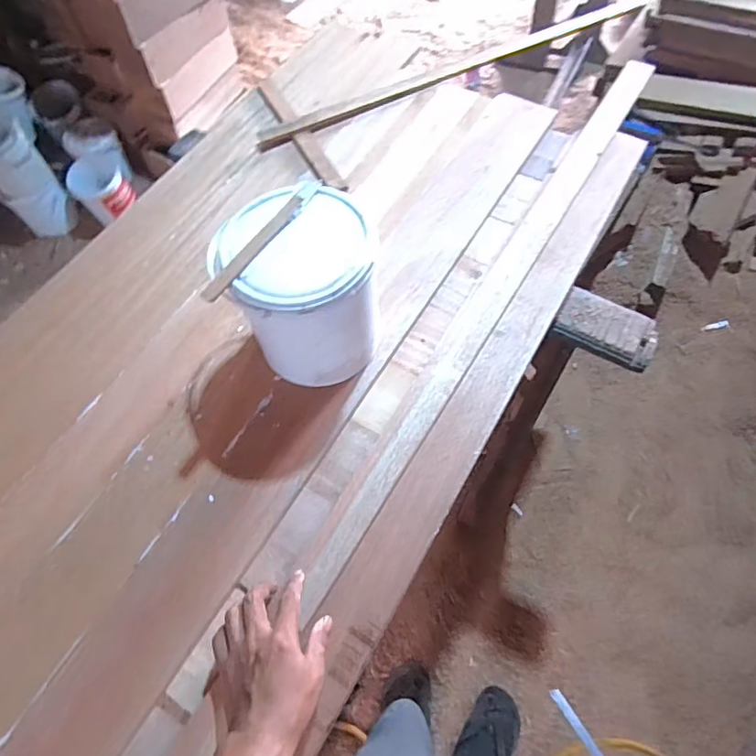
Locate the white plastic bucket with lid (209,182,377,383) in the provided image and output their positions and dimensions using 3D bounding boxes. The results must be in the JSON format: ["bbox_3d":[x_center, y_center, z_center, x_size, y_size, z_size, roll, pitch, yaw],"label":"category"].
[{"bbox_3d":[-0.093,-0.100,0.657,0.162,0.214,0.154,0,64,1],"label":"white plastic bucket with lid"}]

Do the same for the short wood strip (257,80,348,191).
[{"bbox_3d":[-0.144,-0.453,0.942,0.039,0.010,0.321,-26,66,-11],"label":"short wood strip"}]

